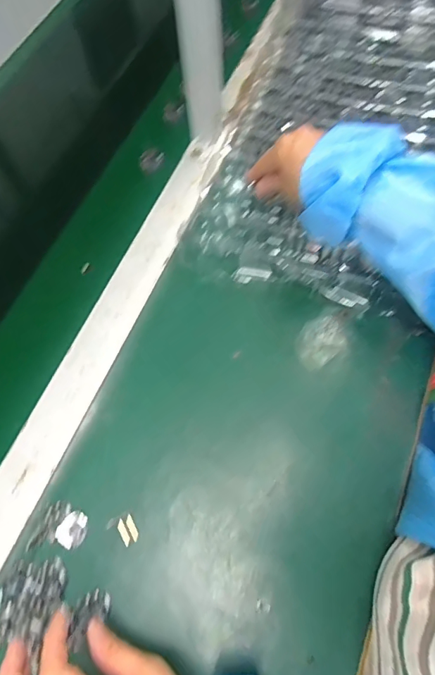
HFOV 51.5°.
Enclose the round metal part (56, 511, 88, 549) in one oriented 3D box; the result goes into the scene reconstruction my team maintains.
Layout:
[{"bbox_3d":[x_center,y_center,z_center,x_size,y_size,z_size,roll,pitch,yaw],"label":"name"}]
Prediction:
[{"bbox_3d":[-0.127,0.168,0.394,0.025,0.004,0.029,25,69,13],"label":"round metal part"}]

